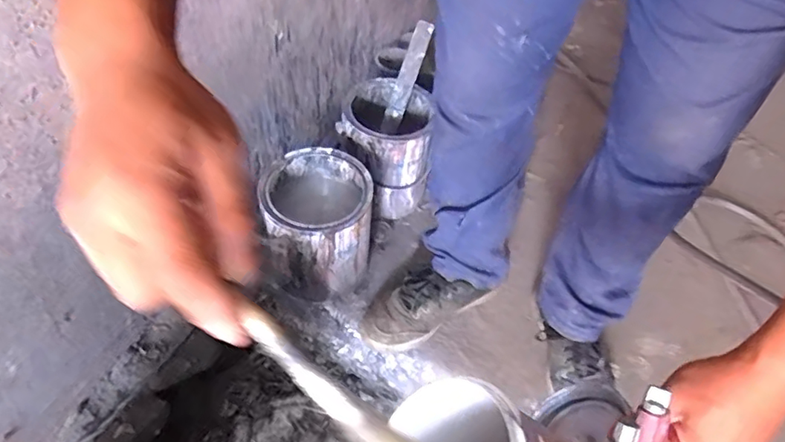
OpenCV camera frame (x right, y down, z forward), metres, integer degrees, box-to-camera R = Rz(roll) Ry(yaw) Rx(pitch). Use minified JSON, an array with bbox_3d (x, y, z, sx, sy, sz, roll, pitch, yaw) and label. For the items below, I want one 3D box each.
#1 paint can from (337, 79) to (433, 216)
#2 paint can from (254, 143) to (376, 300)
[{"bbox_3d":[-0.010,-0.127,0.986,0.154,0.187,0.158,3,50,-4],"label":"paint can"},{"bbox_3d":[-0.107,0.008,0.863,0.145,0.172,0.161,25,52,14],"label":"paint can"}]

